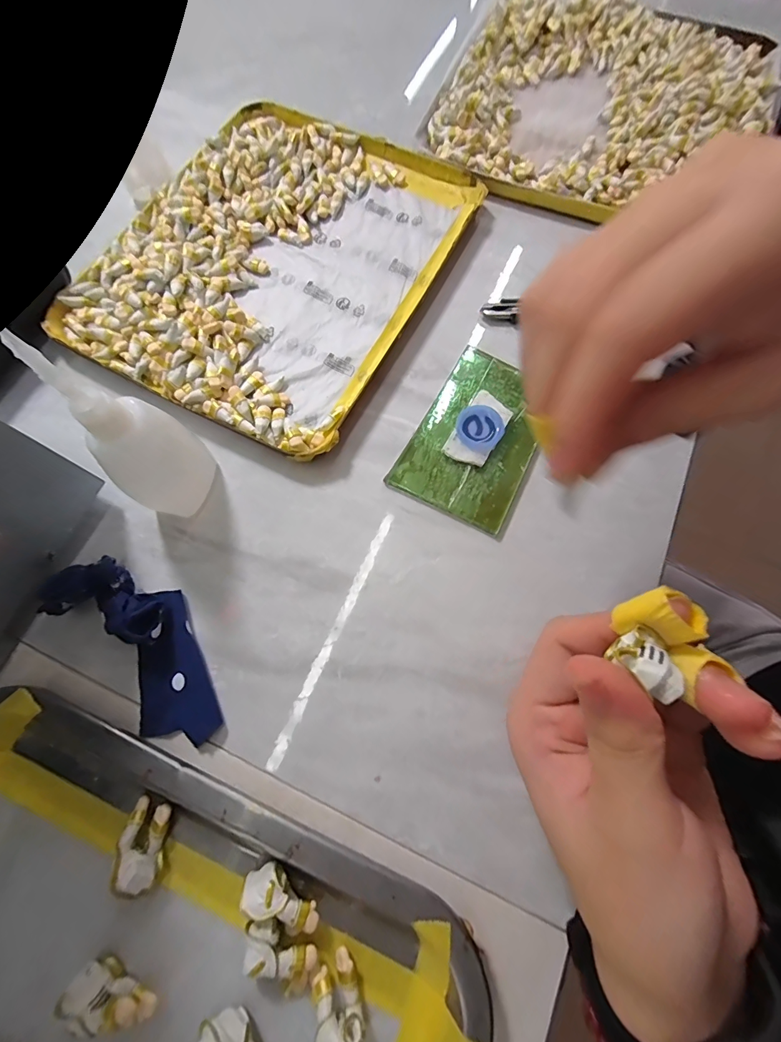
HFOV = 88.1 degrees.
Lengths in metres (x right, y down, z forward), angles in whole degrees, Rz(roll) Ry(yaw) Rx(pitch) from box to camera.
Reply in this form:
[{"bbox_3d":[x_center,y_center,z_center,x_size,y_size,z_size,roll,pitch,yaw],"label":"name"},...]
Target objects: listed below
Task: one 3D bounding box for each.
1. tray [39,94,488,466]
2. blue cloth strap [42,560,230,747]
[{"bbox_3d":[-0.074,-0.175,0.264,0.194,0.016,0.239,27,77,6],"label":"tray"},{"bbox_3d":[-0.121,0.060,0.196,0.044,0.021,0.106,-38,79,-10],"label":"blue cloth strap"}]

